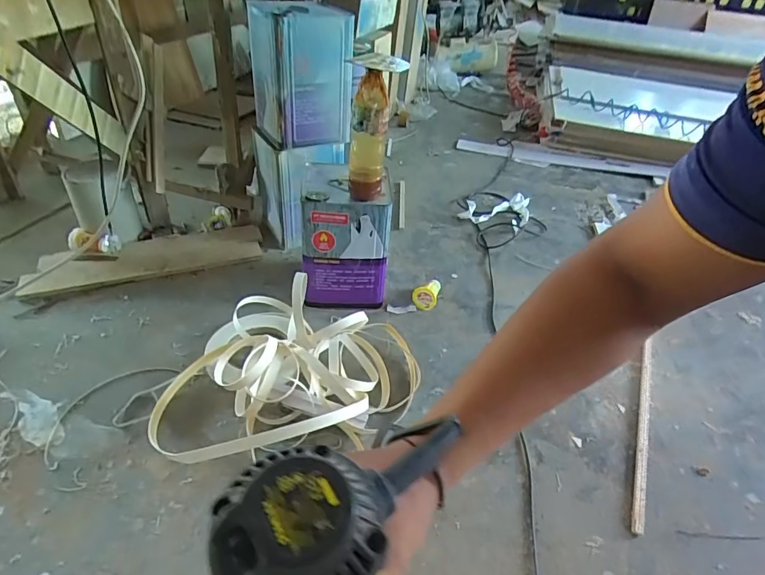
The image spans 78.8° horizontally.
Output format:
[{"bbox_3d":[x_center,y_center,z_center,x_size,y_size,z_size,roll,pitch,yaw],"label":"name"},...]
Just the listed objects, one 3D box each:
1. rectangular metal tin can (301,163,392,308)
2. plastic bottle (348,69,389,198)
[{"bbox_3d":[-0.106,-0.139,1.349,0.239,0.347,0.226,1,39,-7],"label":"rectangular metal tin can"},{"bbox_3d":[-0.032,-0.355,1.109,0.082,0.301,0.085,4,39,-3],"label":"plastic bottle"}]

